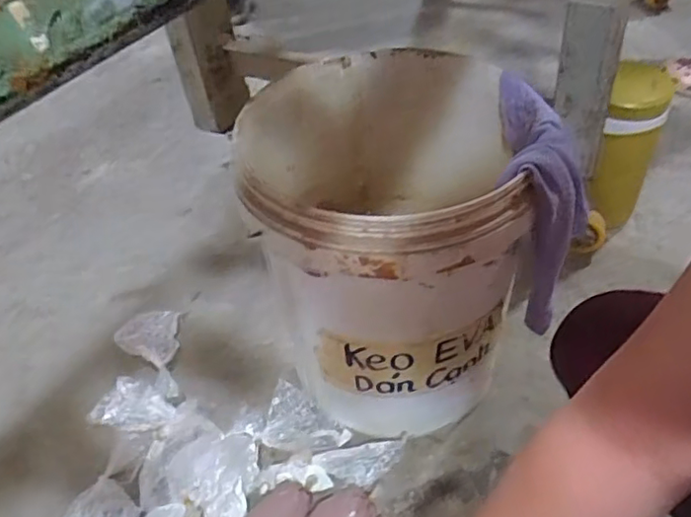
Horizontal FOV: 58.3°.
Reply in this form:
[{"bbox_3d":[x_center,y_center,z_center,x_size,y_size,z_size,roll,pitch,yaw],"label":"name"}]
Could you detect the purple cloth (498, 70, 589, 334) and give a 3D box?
[{"bbox_3d":[0.193,-0.060,0.647,0.072,0.208,0.176,4,45,11],"label":"purple cloth"}]

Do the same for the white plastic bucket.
[{"bbox_3d":[0.052,0.003,0.725,0.275,0.369,0.307,-12,44,-5],"label":"white plastic bucket"}]

